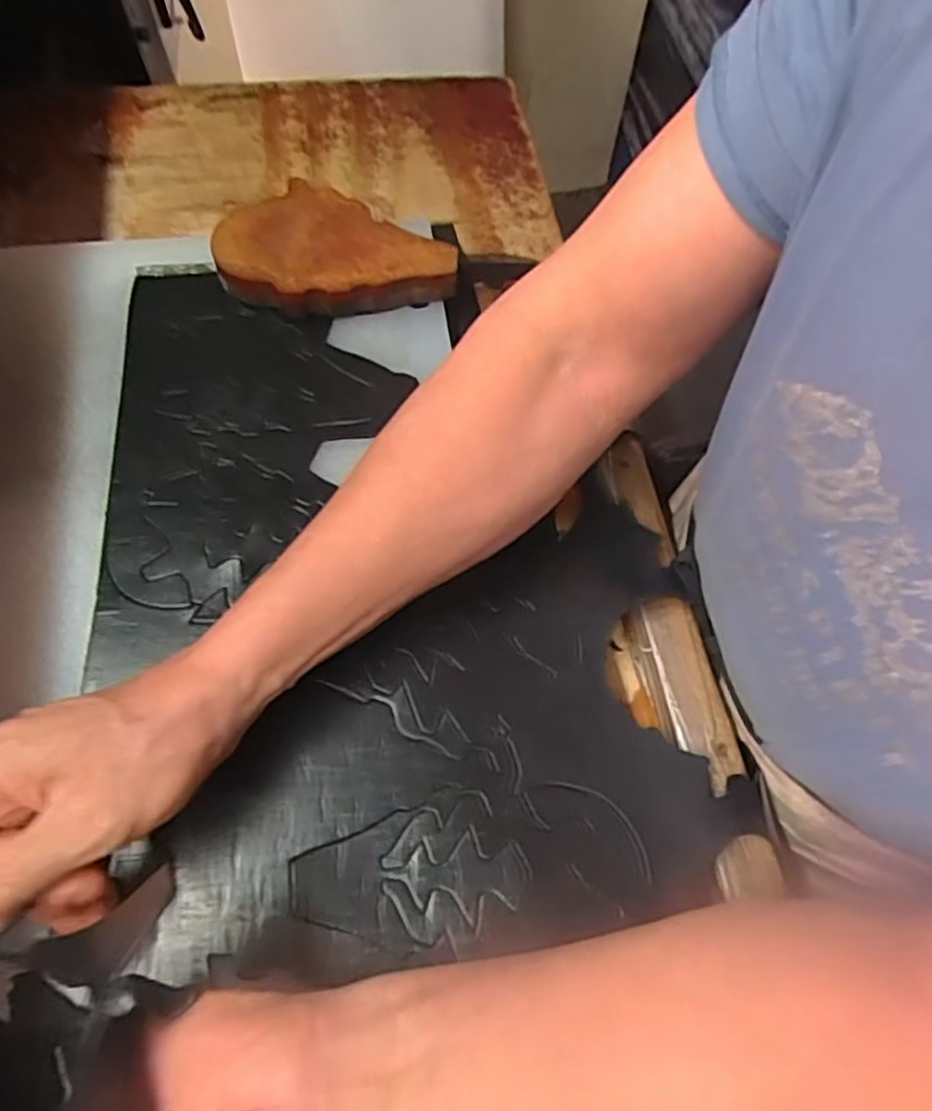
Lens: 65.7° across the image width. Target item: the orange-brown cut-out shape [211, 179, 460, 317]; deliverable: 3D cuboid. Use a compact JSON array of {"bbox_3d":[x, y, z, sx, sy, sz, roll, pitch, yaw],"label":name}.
[{"bbox_3d":[-0.088,-0.210,0.492,0.154,0.026,0.096,-3,63,-6],"label":"orange-brown cut-out shape"}]

